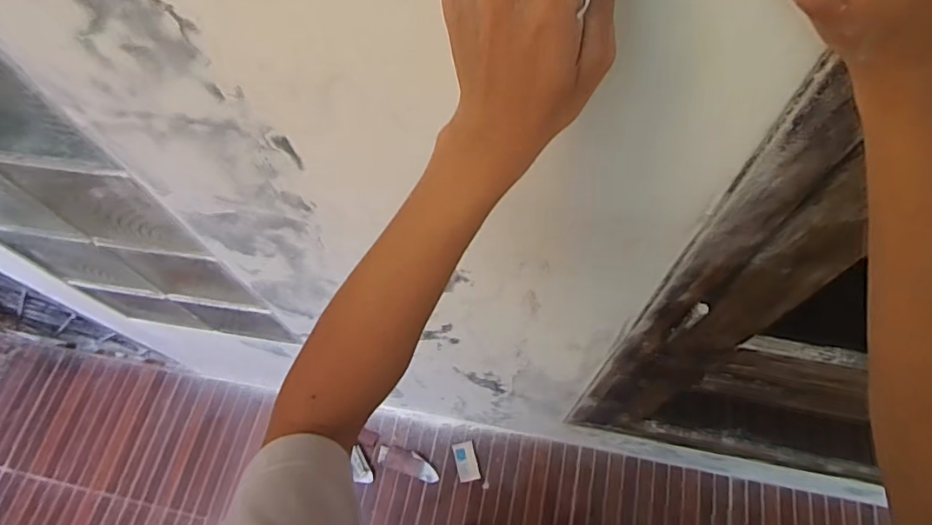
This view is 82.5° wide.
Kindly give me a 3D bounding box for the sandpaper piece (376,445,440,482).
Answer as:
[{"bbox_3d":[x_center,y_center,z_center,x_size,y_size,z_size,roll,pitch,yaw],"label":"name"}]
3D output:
[{"bbox_3d":[-0.158,0.556,1.472,0.175,0.019,0.061,14,65,9],"label":"sandpaper piece"}]

